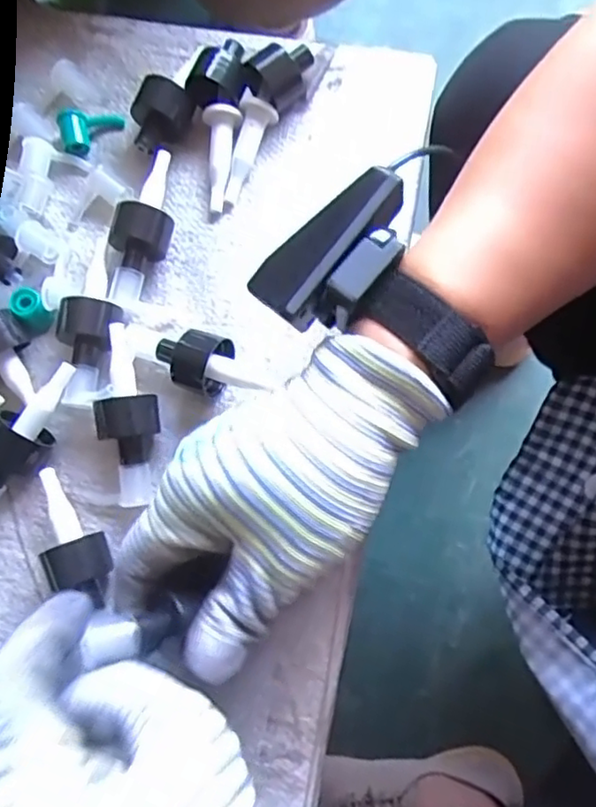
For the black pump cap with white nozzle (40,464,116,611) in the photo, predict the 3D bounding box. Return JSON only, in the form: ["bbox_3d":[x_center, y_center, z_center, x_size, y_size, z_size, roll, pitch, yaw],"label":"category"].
[{"bbox_3d":[-0.109,0.065,0.307,0.026,0.026,0.066,-34,75,-1],"label":"black pump cap with white nozzle"}]

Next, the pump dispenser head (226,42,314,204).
[{"bbox_3d":[-0.023,-0.156,0.350,0.026,0.024,0.090,26,96,6],"label":"pump dispenser head"}]

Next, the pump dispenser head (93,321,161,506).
[{"bbox_3d":[-0.083,0.006,0.317,0.027,0.028,0.087,-10,76,5],"label":"pump dispenser head"}]

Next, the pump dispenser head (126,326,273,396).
[{"bbox_3d":[-0.051,-0.021,0.323,0.073,0.023,0.028,16,80,11],"label":"pump dispenser head"}]

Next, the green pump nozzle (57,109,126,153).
[{"bbox_3d":[-0.118,-0.157,0.363,0.035,0.011,0.021,-15,76,4],"label":"green pump nozzle"}]

